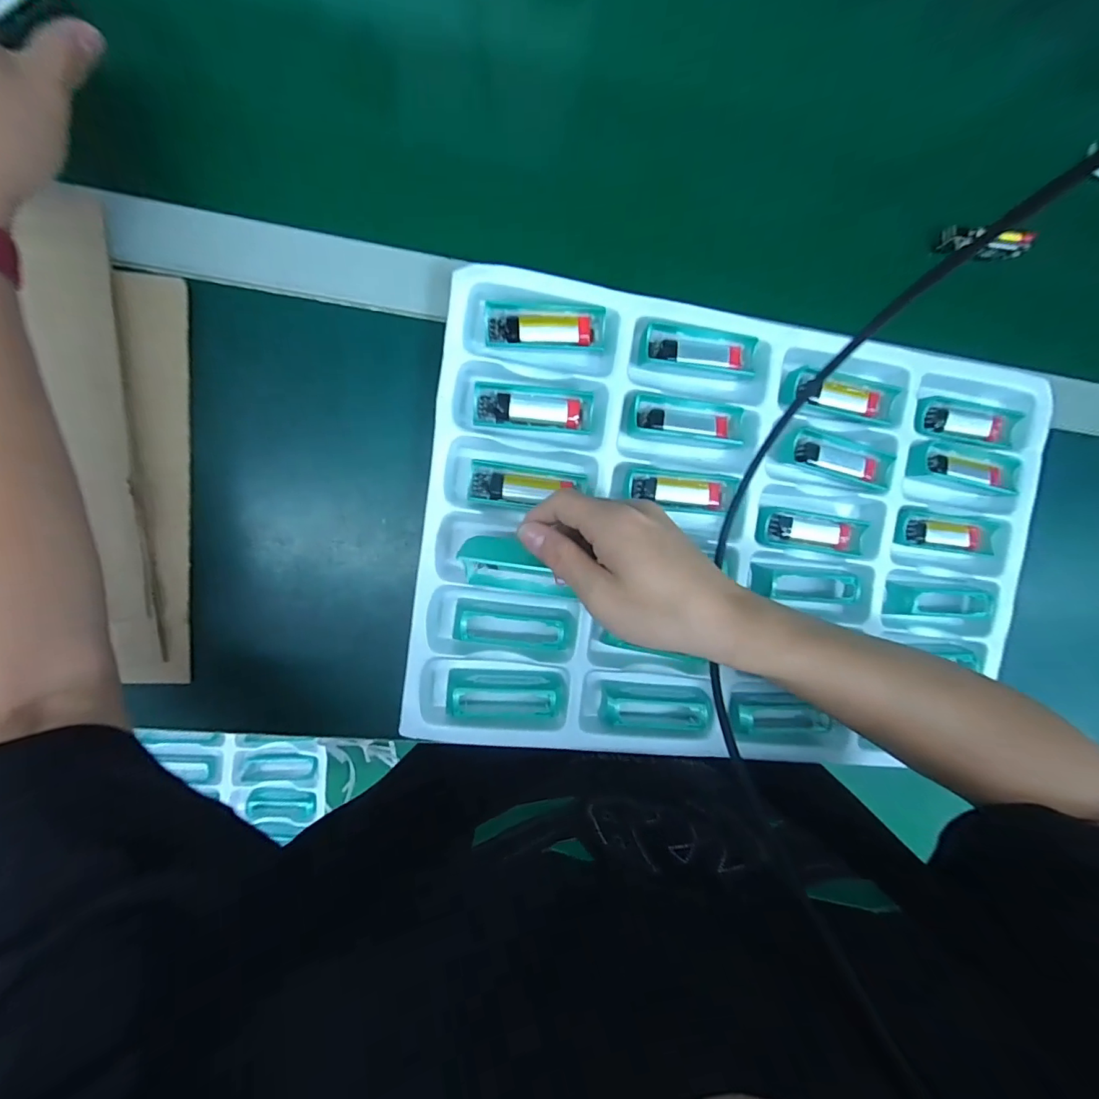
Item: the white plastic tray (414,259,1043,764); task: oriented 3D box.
[{"bbox_3d":[0.141,-0.009,0.345,0.443,0.027,0.320,4,91,-6],"label":"white plastic tray"}]

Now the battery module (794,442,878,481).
[{"bbox_3d":[0.212,-0.067,0.359,0.063,0.014,0.017,14,94,-10],"label":"battery module"}]

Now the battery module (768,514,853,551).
[{"bbox_3d":[0.194,-0.014,0.368,0.062,0.022,0.020,10,94,-10],"label":"battery module"}]

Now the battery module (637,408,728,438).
[{"bbox_3d":[0.096,-0.089,0.339,0.065,0.007,0.015,5,95,-10],"label":"battery module"}]

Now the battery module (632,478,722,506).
[{"bbox_3d":[0.092,-0.042,0.343,0.063,0.006,0.016,4,95,-9],"label":"battery module"}]

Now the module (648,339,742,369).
[{"bbox_3d":[0.102,-0.136,0.337,0.064,0.012,0.016,4,95,-9],"label":"module"}]

